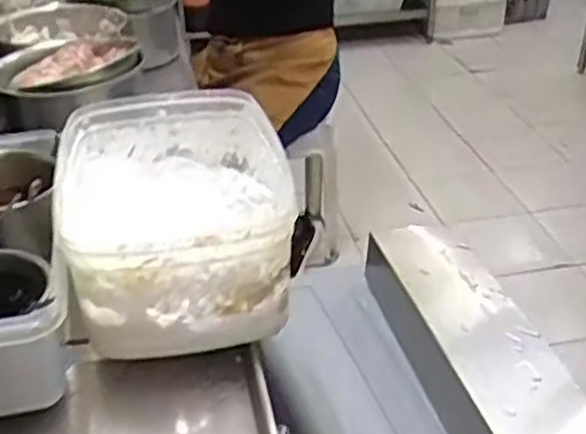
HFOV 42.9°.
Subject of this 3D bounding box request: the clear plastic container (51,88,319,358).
[{"bbox_3d":[-0.115,-0.005,0.728,0.203,0.124,0.277,-7,33,-9],"label":"clear plastic container"}]

